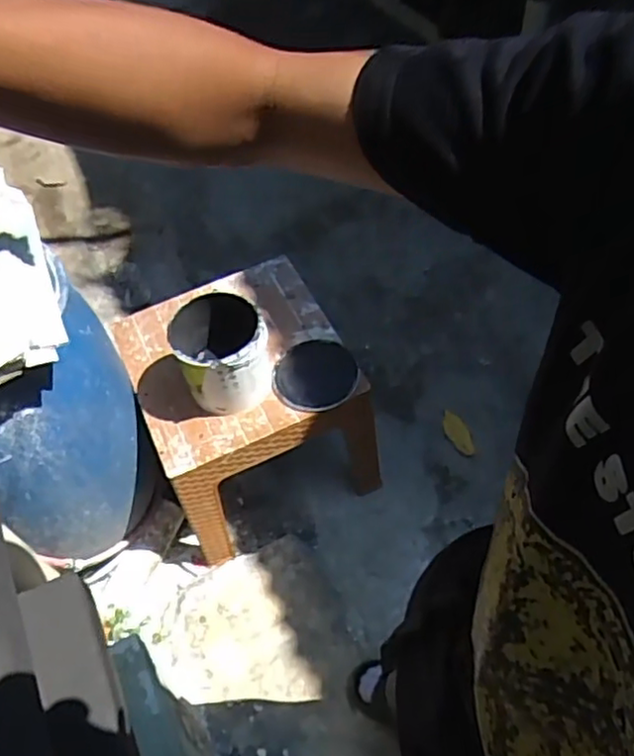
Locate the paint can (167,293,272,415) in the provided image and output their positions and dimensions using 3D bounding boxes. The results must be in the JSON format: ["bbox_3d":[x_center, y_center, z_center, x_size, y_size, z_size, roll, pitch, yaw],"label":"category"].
[{"bbox_3d":[-0.196,-0.042,1.325,0.171,0.191,0.182,-2,54,3],"label":"paint can"}]

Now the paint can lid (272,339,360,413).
[{"bbox_3d":[-0.003,-0.009,1.408,0.179,0.018,0.189,0,51,0],"label":"paint can lid"}]

